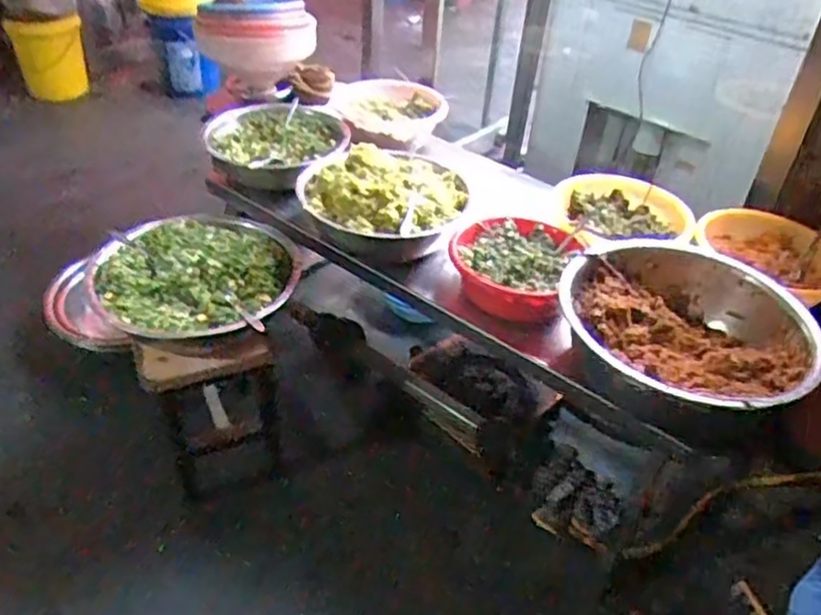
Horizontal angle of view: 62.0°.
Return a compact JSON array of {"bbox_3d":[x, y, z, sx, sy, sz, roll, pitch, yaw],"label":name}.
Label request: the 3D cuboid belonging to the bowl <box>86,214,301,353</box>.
[{"bbox_3d":[-0.401,-0.044,1.283,0.334,0.116,0.355,4,38,-3],"label":"bowl"}]

